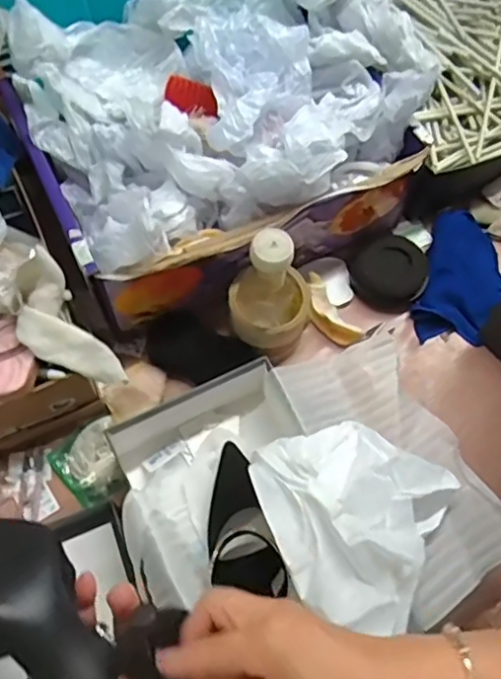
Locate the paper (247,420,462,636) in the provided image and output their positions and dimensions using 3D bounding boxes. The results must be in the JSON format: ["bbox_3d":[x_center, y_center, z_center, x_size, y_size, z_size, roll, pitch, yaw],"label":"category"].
[{"bbox_3d":[0.078,0.146,0.514,0.166,0.048,0.155,24,66,9],"label":"paper"}]

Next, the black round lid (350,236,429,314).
[{"bbox_3d":[0.169,-0.082,0.739,0.092,0.035,0.094,1,65,-2],"label":"black round lid"}]

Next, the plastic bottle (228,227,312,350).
[{"bbox_3d":[0.024,-0.052,0.614,0.086,0.149,0.074,-10,65,-7],"label":"plastic bottle"}]

